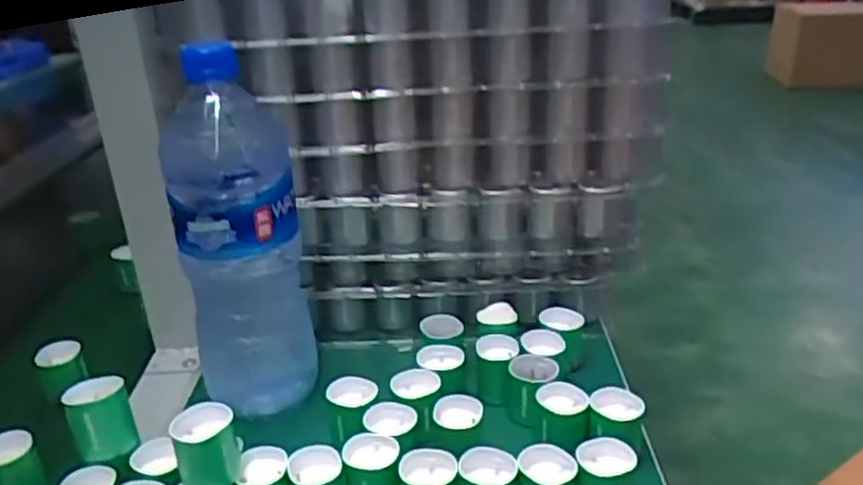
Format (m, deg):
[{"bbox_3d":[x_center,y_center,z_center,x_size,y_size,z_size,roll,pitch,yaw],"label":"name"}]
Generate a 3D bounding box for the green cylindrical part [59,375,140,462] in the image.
[{"bbox_3d":[-0.177,0.093,0.396,0.030,0.033,0.029,0,24,0],"label":"green cylindrical part"}]

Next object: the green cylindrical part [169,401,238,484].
[{"bbox_3d":[-0.116,0.105,0.378,0.029,0.038,0.025,-9,26,-19],"label":"green cylindrical part"}]

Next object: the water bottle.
[{"bbox_3d":[-0.117,-0.005,0.455,0.073,0.218,0.066,-4,24,-10],"label":"water bottle"}]

